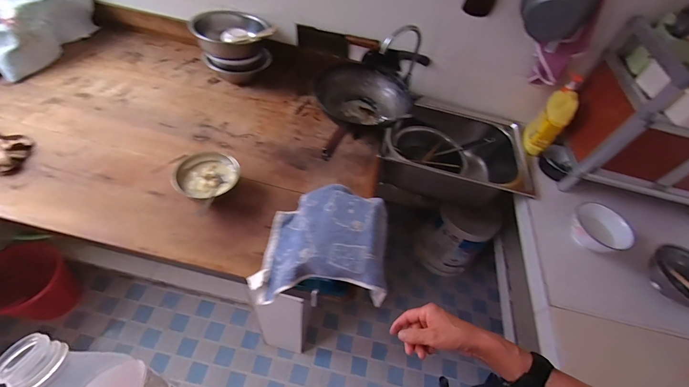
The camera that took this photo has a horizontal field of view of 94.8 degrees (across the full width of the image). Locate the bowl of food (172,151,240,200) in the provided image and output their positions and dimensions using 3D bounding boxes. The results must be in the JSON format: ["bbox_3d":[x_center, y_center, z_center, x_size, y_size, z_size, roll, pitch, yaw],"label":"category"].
[{"bbox_3d":[-0.356,-0.038,0.817,0.142,0.054,0.142,5,53,-7],"label":"bowl of food"}]

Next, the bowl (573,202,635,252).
[{"bbox_3d":[0.734,0.105,0.913,0.155,0.071,0.145,5,53,-7],"label":"bowl"}]

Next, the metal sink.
[{"bbox_3d":[0.403,-0.161,1.190,0.515,0.208,0.406,15,53,1],"label":"metal sink"}]

